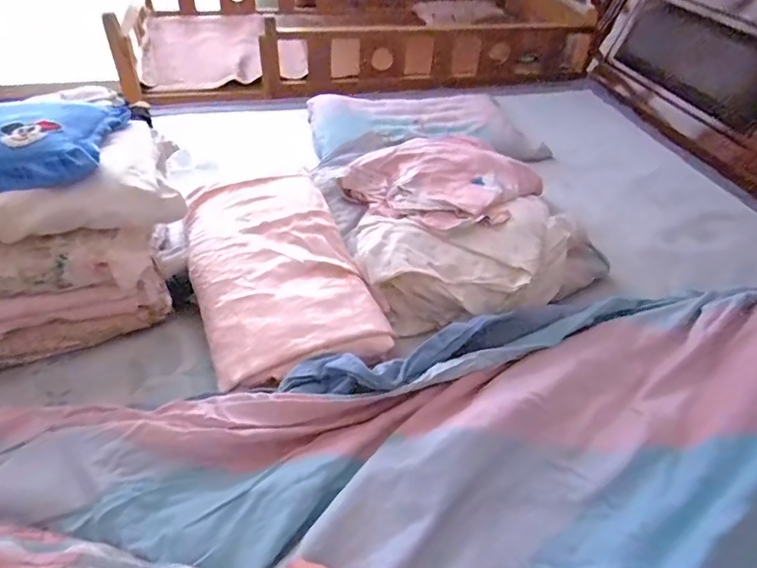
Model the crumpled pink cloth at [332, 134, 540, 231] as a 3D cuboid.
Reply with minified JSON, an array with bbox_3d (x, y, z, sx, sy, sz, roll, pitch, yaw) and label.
[{"bbox_3d":[0.147,-0.221,1.078,0.376,0.102,0.379,34,50,28],"label":"crumpled pink cloth"}]

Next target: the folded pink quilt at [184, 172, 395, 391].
[{"bbox_3d":[-0.188,-0.040,0.908,0.287,0.072,0.484,-15,46,-20],"label":"folded pink quilt"}]

